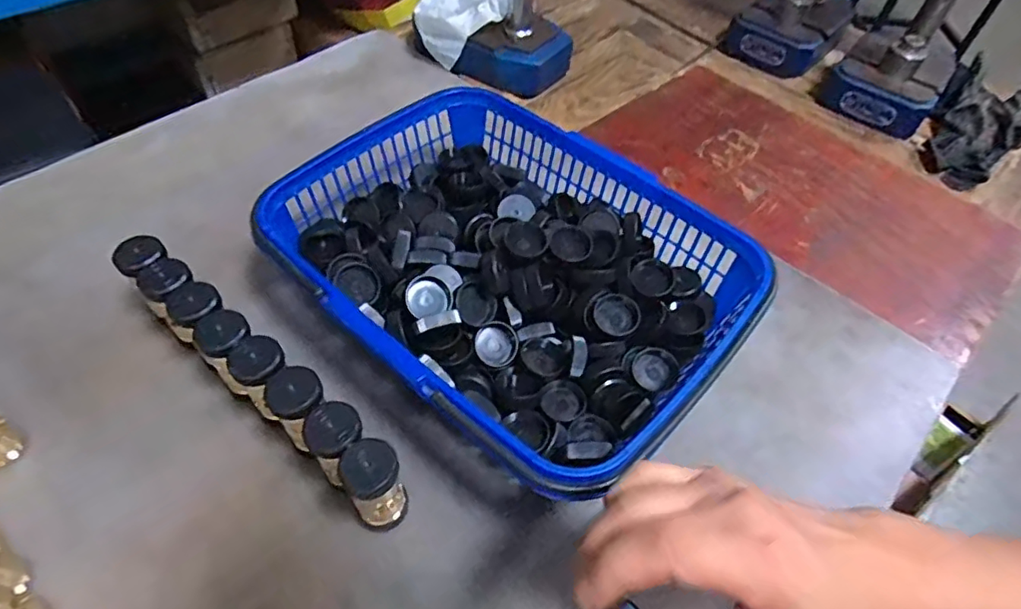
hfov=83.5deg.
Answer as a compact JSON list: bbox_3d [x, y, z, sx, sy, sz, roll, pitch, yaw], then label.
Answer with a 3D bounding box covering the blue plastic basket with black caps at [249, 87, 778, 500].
[{"bbox_3d":[-0.004,-0.022,0.463,0.341,0.096,0.252,37,60,22],"label":"blue plastic basket with black caps"}]

